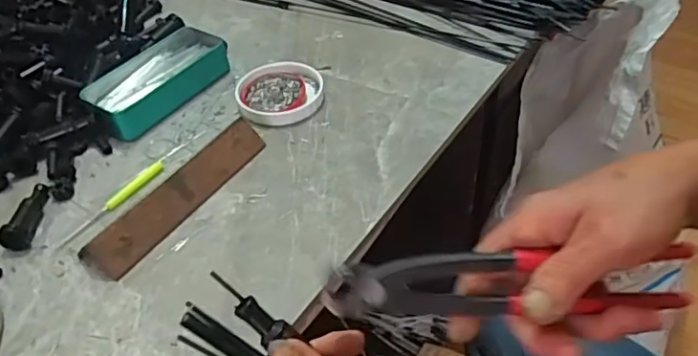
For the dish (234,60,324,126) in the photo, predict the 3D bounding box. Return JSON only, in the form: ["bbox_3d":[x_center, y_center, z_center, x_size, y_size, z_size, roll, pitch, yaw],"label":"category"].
[{"bbox_3d":[-0.071,-0.090,0.601,0.086,0.013,0.092,-2,44,2],"label":"dish"}]

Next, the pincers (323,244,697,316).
[{"bbox_3d":[0.086,0.053,0.309,0.195,0.048,0.021,-2,44,0],"label":"pincers"}]

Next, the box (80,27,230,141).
[{"bbox_3d":[-0.200,-0.105,0.614,0.077,0.033,0.155,21,50,24],"label":"box"}]

